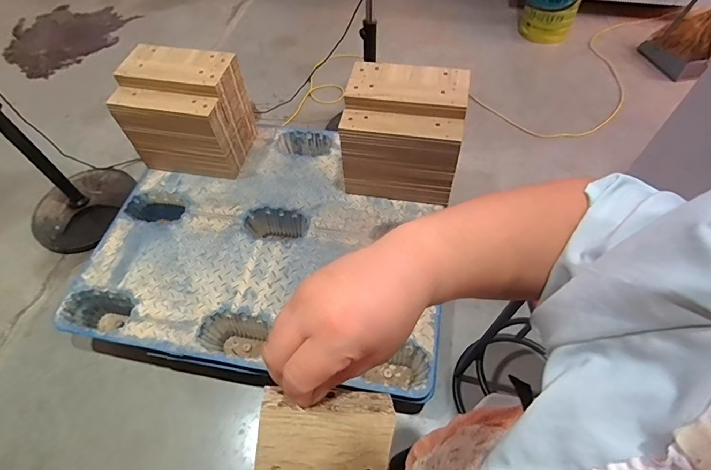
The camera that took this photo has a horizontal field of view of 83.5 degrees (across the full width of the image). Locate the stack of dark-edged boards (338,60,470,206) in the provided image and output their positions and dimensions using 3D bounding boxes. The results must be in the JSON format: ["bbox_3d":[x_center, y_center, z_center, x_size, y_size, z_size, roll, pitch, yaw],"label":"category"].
[{"bbox_3d":[0.171,-0.353,1.439,0.390,0.423,0.270,9,58,8],"label":"stack of dark-edged boards"}]

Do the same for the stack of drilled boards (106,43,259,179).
[{"bbox_3d":[-0.633,-0.455,1.534,0.405,0.412,0.268,5,57,5],"label":"stack of drilled boards"}]

